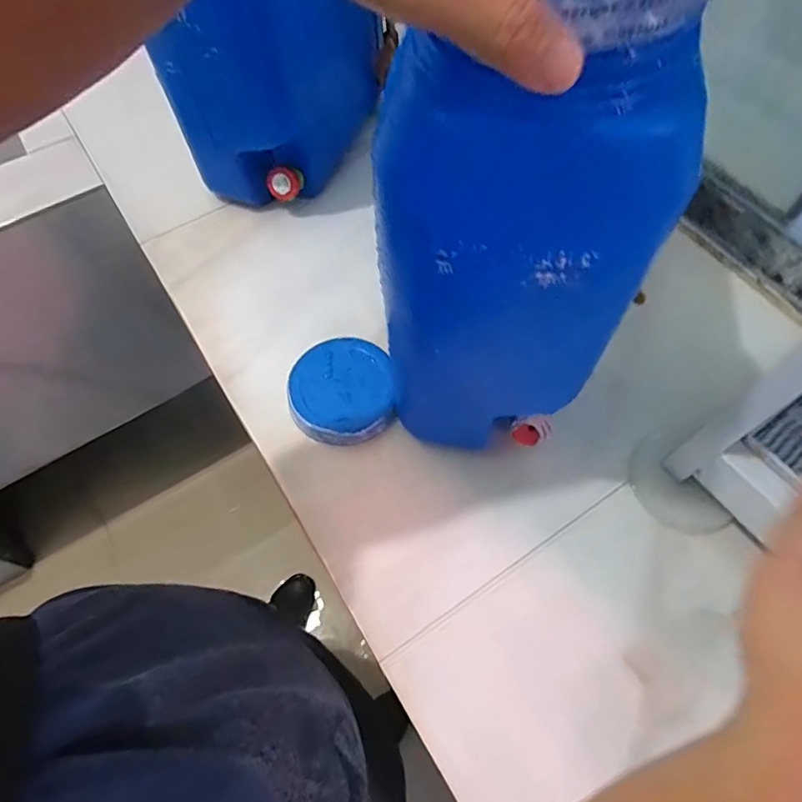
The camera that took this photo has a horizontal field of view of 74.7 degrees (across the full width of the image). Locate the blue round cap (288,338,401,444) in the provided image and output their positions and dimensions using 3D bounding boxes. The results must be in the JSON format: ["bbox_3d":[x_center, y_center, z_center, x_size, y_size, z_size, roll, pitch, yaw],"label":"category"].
[{"bbox_3d":[-0.062,-0.011,0.579,0.115,0.031,0.121,-1,63,1],"label":"blue round cap"}]

